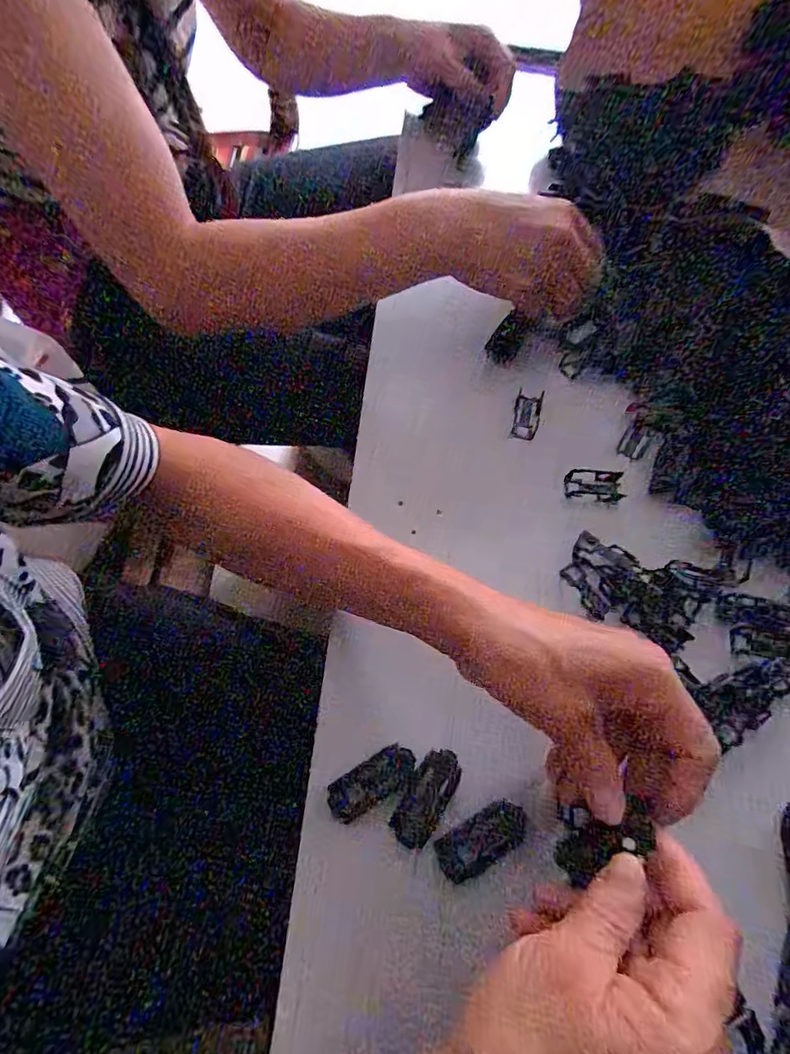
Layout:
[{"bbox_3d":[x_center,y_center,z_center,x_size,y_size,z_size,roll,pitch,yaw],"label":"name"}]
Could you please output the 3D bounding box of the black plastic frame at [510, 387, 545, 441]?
[{"bbox_3d":[0.103,-0.087,0.392,0.020,0.007,0.047,15,69,3],"label":"black plastic frame"}]

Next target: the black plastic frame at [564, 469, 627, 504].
[{"bbox_3d":[0.144,-0.031,0.365,0.041,0.016,0.019,10,69,1],"label":"black plastic frame"}]

